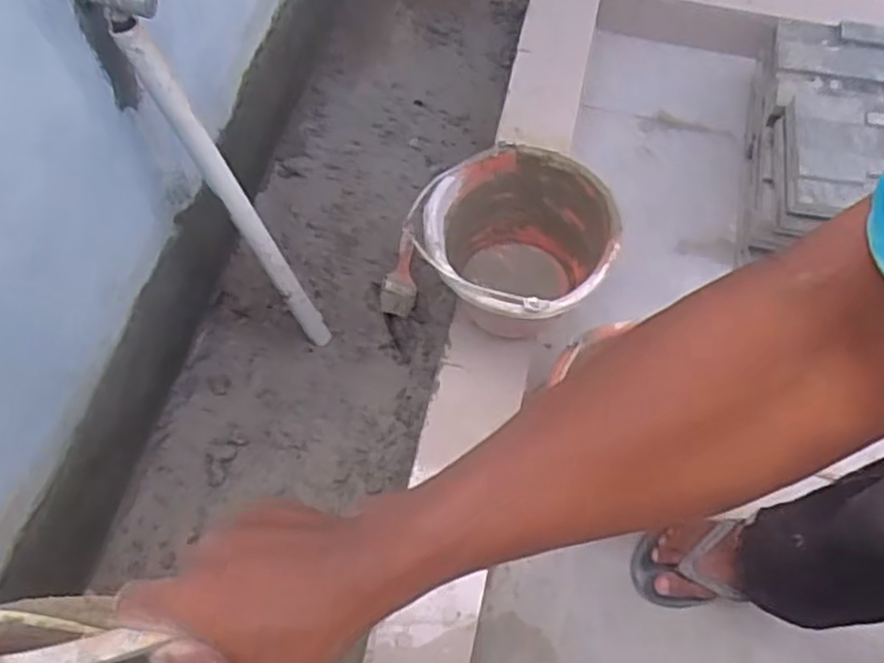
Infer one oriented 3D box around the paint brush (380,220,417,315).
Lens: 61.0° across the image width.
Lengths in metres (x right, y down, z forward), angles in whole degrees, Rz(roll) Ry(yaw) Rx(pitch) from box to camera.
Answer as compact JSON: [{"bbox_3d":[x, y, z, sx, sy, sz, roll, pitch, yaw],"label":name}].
[{"bbox_3d":[-0.065,-0.103,1.213,0.053,0.011,0.145,8,88,2],"label":"paint brush"}]

